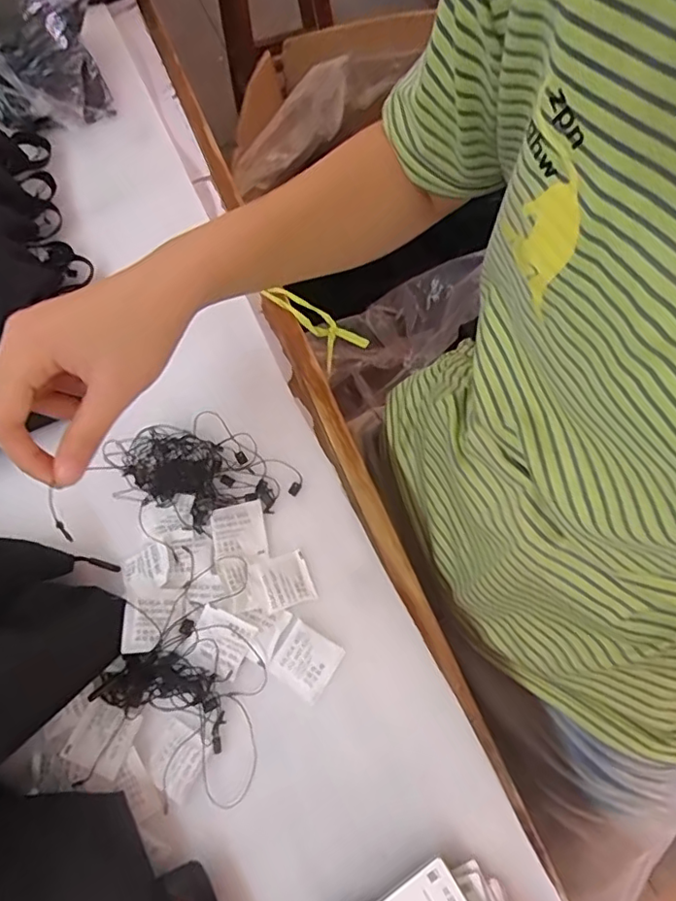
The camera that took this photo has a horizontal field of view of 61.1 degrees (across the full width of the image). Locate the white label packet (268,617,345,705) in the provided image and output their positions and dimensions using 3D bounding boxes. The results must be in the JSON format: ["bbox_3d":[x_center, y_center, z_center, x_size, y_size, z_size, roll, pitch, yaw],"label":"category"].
[{"bbox_3d":[-0.022,0.142,0.388,0.040,0.005,0.039,30,72,15],"label":"white label packet"}]

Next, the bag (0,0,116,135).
[{"bbox_3d":[-0.324,-0.406,0.588,0.183,0.121,0.129,-26,68,-8],"label":"bag"}]

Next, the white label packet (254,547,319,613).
[{"bbox_3d":[-0.038,0.093,0.411,0.035,0.009,0.038,-20,68,-5],"label":"white label packet"}]

